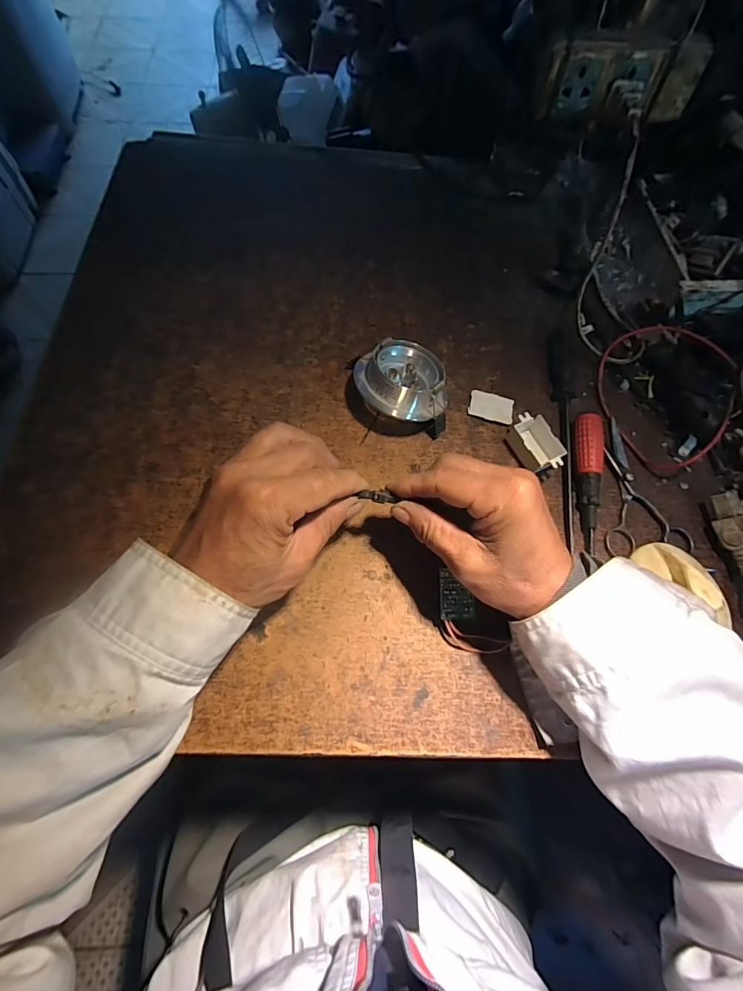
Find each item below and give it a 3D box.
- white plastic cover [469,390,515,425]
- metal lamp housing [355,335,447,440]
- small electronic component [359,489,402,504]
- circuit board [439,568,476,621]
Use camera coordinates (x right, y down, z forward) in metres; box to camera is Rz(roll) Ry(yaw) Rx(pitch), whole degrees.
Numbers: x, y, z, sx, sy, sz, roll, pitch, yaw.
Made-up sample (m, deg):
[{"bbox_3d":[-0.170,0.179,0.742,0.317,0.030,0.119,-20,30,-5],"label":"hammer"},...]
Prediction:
[{"bbox_3d":[0.108,-0.080,0.372,0.039,0.004,0.025,14,69,3],"label":"white plastic cover"},{"bbox_3d":[0.027,-0.092,0.353,0.079,0.039,0.076,-5,69,-5],"label":"metal lamp housing"},{"bbox_3d":[0.005,0.000,0.284,0.026,0.005,0.009,7,68,-2],"label":"small electronic component"},{"bbox_3d":[0.061,0.070,0.293,0.024,0.004,0.036,-2,86,4],"label":"circuit board"}]

